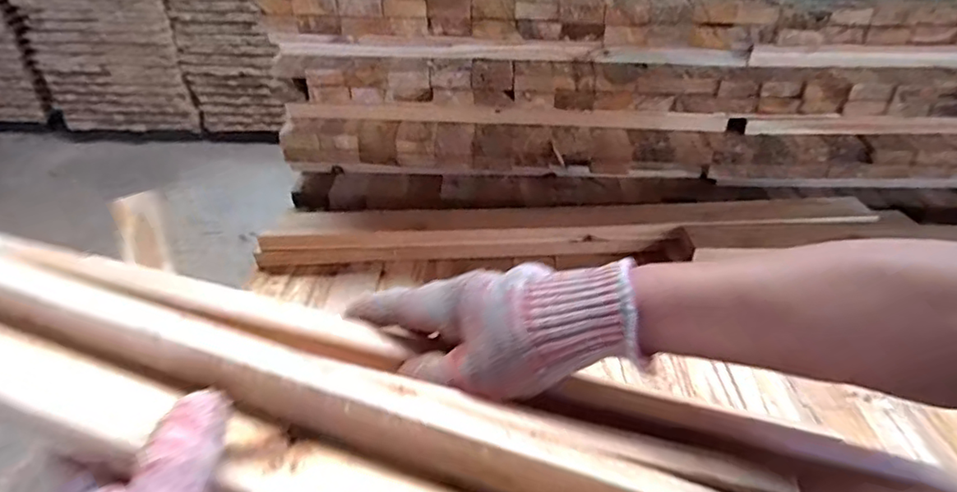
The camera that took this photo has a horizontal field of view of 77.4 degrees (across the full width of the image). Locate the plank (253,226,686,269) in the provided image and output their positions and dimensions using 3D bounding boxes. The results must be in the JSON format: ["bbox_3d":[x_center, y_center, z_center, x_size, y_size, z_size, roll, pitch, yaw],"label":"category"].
[{"bbox_3d":[-0.005,0.002,0.582,0.409,0.030,0.016,-1,35,-1],"label":"plank"}]

